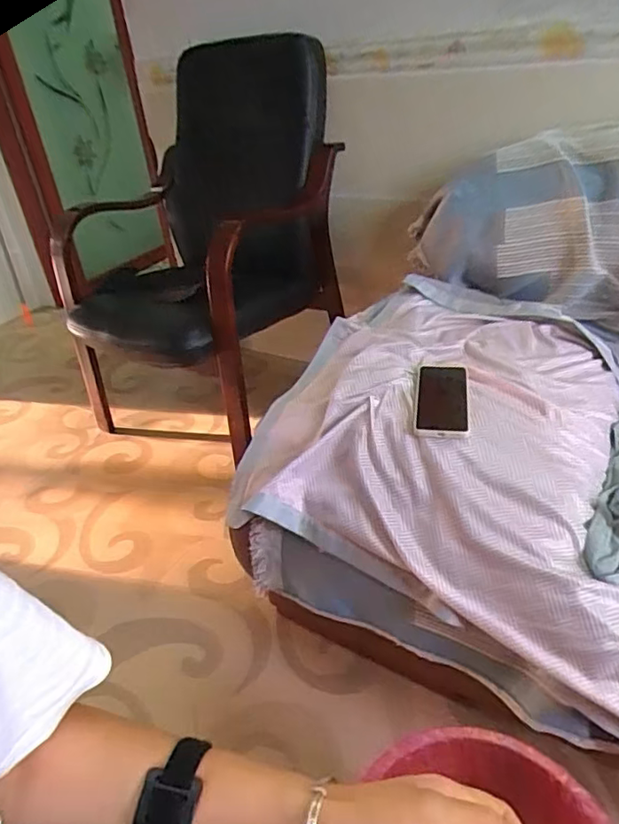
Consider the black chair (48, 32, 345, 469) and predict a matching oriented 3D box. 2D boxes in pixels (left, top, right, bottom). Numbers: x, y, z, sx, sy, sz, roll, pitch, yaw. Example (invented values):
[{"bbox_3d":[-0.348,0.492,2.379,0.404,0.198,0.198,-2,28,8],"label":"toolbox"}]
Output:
[{"bbox_3d":[-0.333,-0.408,1.522,0.656,0.945,0.615,18,40,32],"label":"black chair"}]

